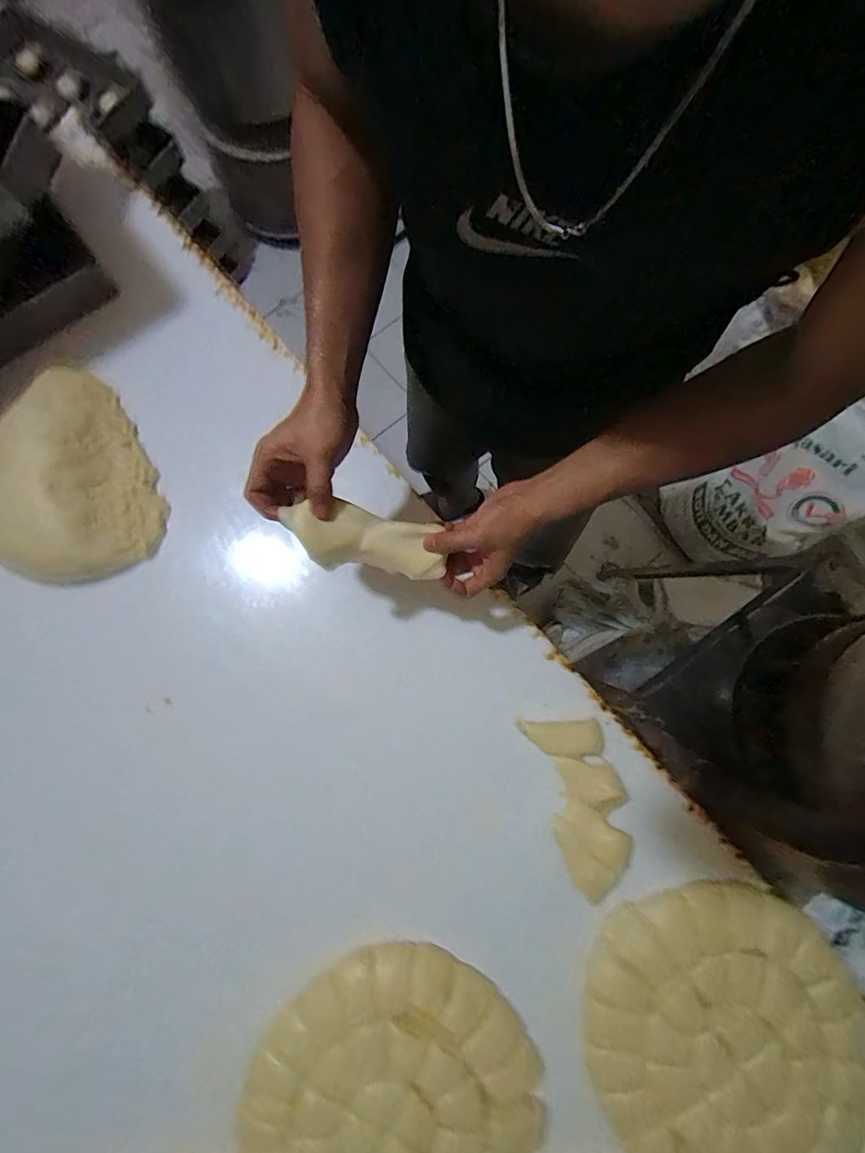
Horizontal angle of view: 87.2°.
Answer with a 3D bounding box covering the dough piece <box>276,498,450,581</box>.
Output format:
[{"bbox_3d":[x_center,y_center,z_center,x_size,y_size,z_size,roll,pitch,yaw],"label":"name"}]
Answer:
[{"bbox_3d":[-0.068,-0.036,0.463,0.164,0.011,0.066,13,98,-19],"label":"dough piece"}]

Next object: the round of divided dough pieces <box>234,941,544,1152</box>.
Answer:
[{"bbox_3d":[-0.042,0.579,0.493,0.301,0.021,0.293,0,79,-1],"label":"round of divided dough pieces"}]

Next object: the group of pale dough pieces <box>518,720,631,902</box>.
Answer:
[{"bbox_3d":[0.191,0.279,0.571,0.097,0.011,0.211,-17,80,-4],"label":"group of pale dough pieces"}]

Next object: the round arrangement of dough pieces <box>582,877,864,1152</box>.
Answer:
[{"bbox_3d":[0.342,0.534,0.510,0.307,0.010,0.330,0,79,-1],"label":"round arrangement of dough pieces"}]

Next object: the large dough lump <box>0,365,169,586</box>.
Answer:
[{"bbox_3d":[-0.502,-0.131,0.609,0.208,0.066,0.287,-27,81,-6],"label":"large dough lump"}]

